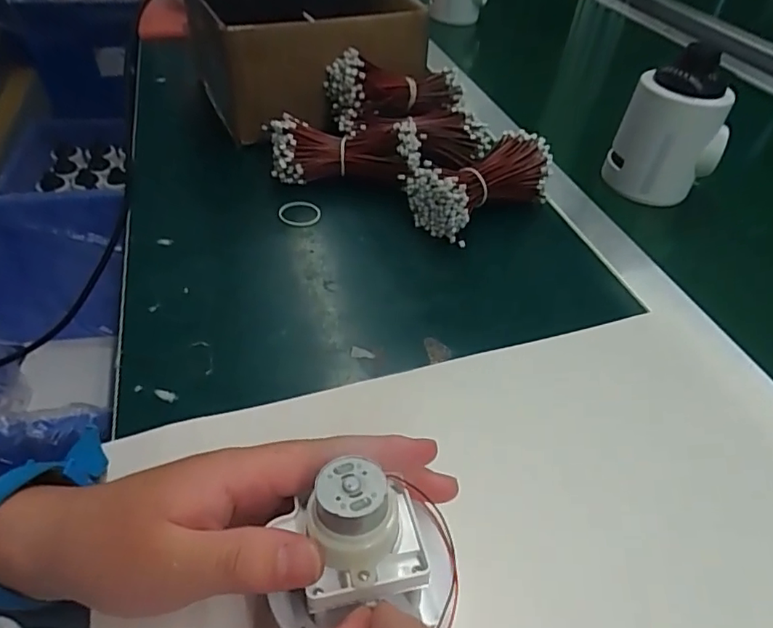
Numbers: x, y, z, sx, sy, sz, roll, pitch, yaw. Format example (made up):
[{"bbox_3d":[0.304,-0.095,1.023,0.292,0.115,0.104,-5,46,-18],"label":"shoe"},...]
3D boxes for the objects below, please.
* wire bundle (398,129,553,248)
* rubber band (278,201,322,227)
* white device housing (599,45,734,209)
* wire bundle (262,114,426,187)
[{"bbox_3d":[0.076,-0.106,0.444,0.117,0.051,0.060,-25,52,-28],"label":"wire bundle"},{"bbox_3d":[-0.071,-0.082,0.440,0.033,0.004,0.028,5,58,-7],"label":"rubber band"},{"bbox_3d":[0.251,-0.160,0.478,0.068,0.111,0.068,-9,46,-15],"label":"white device housing"},{"bbox_3d":[-0.036,-0.139,0.462,0.132,0.052,0.054,6,44,0],"label":"wire bundle"}]

